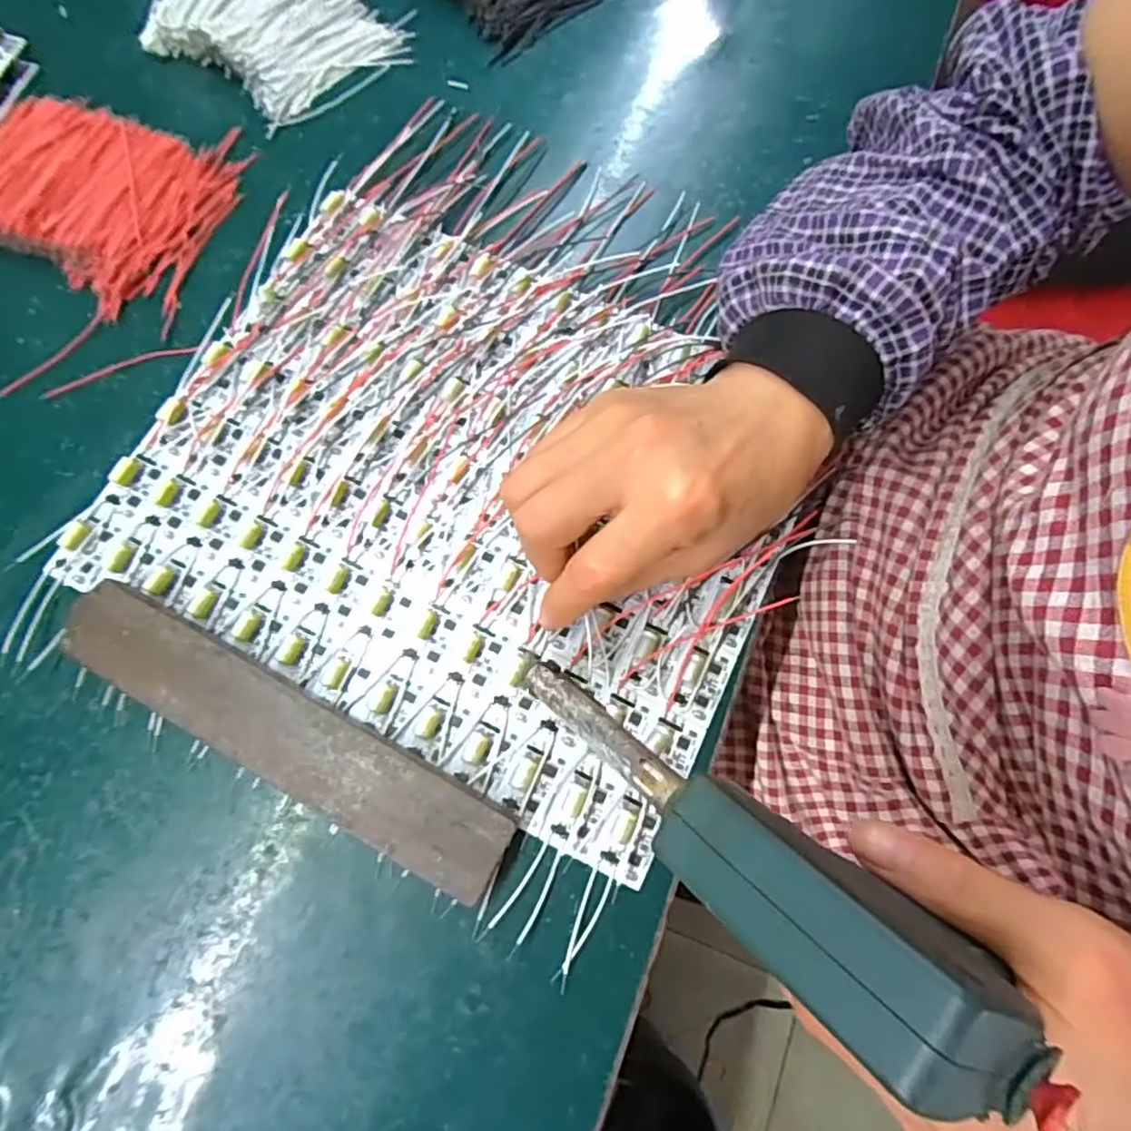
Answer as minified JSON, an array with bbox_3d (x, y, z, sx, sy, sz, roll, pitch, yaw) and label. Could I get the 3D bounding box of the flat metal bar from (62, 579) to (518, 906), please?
[{"bbox_3d":[-0.113,0.066,0.257,0.196,0.005,0.036,28,79,7],"label":"flat metal bar"}]

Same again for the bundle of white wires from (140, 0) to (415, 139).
[{"bbox_3d":[-0.183,-0.326,0.381,0.161,0.016,0.102,38,76,10],"label":"bundle of white wires"}]

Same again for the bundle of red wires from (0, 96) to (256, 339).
[{"bbox_3d":[-0.256,-0.193,0.339,0.141,0.017,0.114,13,73,3],"label":"bundle of red wires"}]

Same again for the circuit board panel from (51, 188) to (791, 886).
[{"bbox_3d":[-0.049,-0.041,0.302,0.288,0.011,0.236,25,74,6],"label":"circuit board panel"}]

